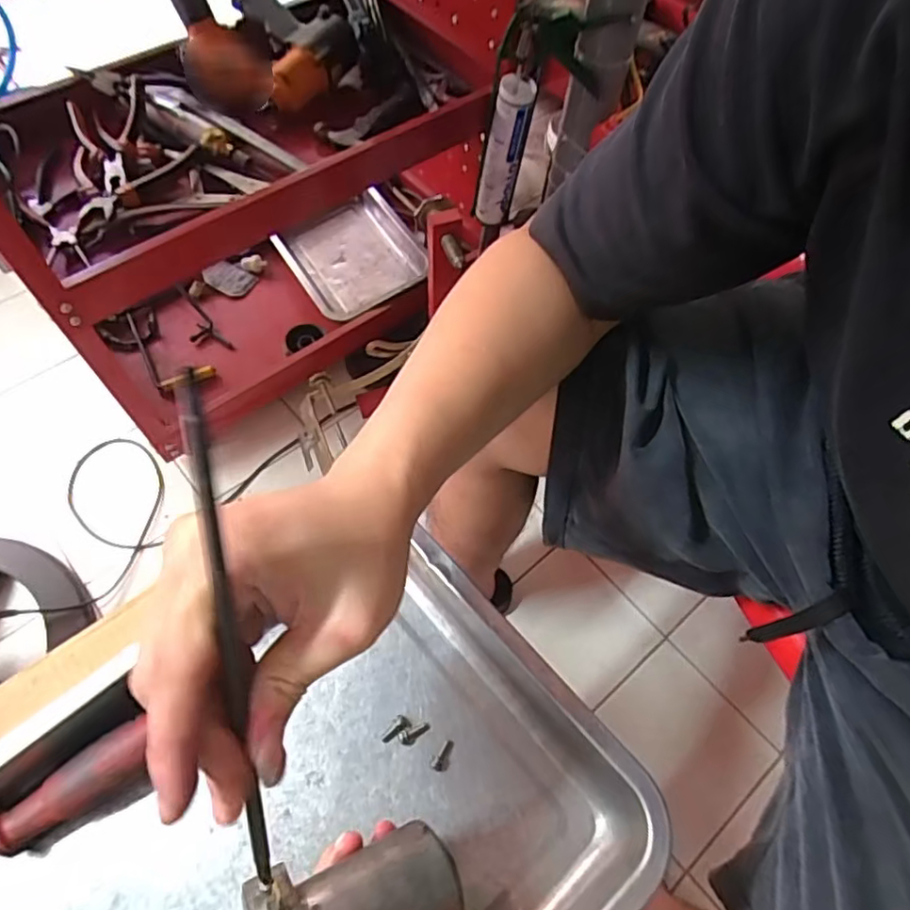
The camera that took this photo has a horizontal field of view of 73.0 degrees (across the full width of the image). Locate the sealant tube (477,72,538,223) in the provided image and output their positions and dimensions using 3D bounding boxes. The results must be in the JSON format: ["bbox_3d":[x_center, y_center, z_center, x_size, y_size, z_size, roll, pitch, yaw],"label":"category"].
[{"bbox_3d":[0.071,-0.437,0.903,0.064,0.207,0.047,10,62,3],"label":"sealant tube"}]

